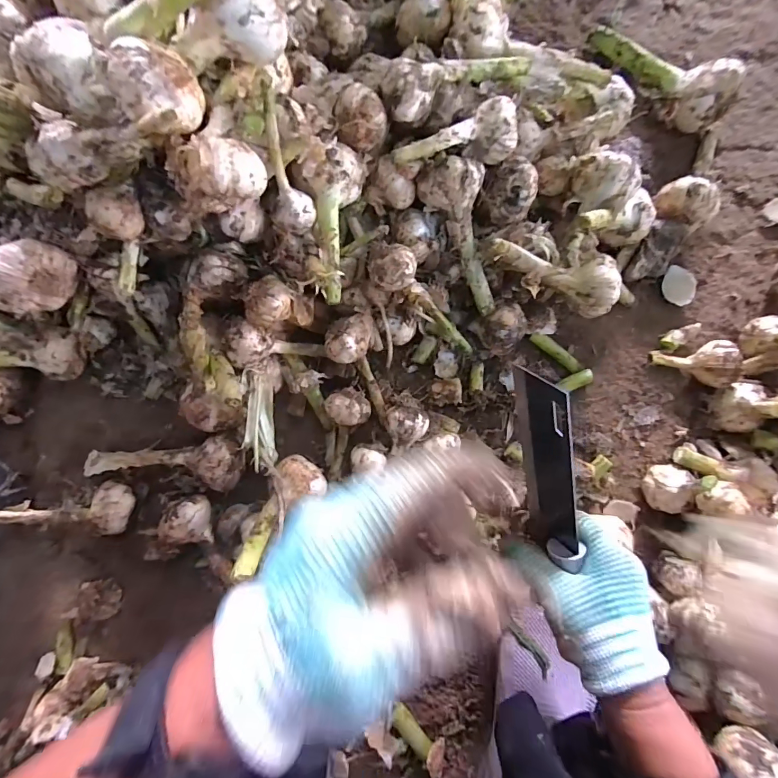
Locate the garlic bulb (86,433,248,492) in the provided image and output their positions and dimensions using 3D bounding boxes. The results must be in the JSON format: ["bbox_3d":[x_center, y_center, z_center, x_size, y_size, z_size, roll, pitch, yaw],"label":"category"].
[{"bbox_3d":[-0.237,0.070,0.423,0.174,0.053,0.050,5,86,1],"label":"garlic bulb"}]

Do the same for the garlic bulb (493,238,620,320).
[{"bbox_3d":[0.157,-0.114,0.380,0.124,0.040,0.046,21,86,3],"label":"garlic bulb"}]

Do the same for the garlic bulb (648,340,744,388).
[{"bbox_3d":[0.313,-0.022,0.408,0.063,0.044,0.047,-9,86,0],"label":"garlic bulb"}]

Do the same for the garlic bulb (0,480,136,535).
[{"bbox_3d":[-0.328,0.122,0.409,0.120,0.038,0.049,4,87,-18],"label":"garlic bulb"}]

